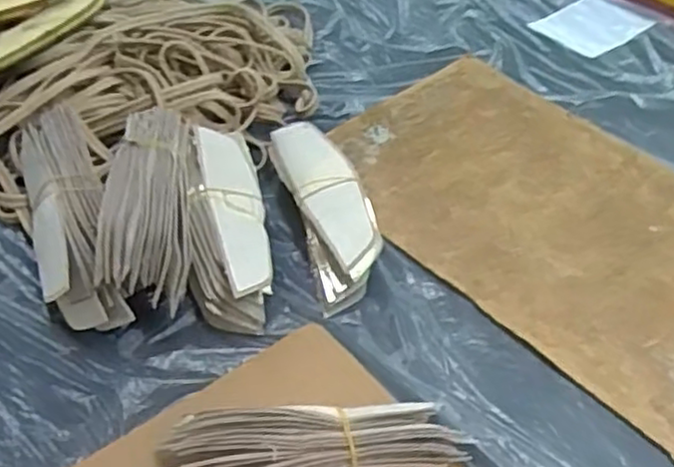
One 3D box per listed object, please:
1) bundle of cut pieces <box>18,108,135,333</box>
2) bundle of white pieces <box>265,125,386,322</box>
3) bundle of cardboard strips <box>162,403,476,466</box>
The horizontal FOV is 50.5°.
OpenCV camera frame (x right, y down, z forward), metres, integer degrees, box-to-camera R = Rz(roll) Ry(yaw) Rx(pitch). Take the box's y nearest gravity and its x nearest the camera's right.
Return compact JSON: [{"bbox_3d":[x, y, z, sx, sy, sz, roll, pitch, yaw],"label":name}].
[{"bbox_3d":[-0.232,-0.018,0.615,0.060,0.065,0.233,-14,48,-17],"label":"bundle of cut pieces"},{"bbox_3d":[-0.011,-0.028,0.643,0.059,0.055,0.196,-12,48,-16],"label":"bundle of white pieces"},{"bbox_3d":[-0.019,0.146,0.476,0.194,0.051,0.076,-11,47,-15],"label":"bundle of cardboard strips"}]

